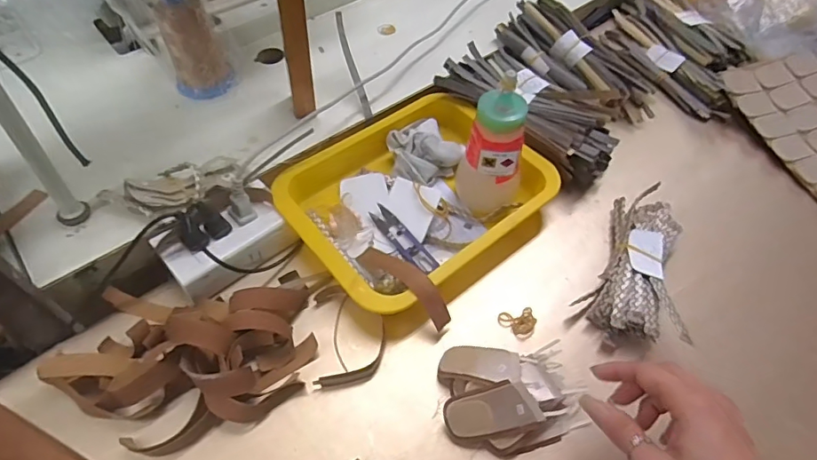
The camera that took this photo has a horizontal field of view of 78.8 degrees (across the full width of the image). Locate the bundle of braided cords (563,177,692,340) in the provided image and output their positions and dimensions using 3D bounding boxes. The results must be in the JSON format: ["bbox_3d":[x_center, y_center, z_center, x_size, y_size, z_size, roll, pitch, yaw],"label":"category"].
[{"bbox_3d":[0.219,0.028,0.488,0.082,0.046,0.178,17,55,9],"label":"bundle of braided cords"}]

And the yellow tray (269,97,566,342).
[{"bbox_3d":[0.010,-0.034,0.523,0.255,0.047,0.208,-37,64,-25],"label":"yellow tray"}]

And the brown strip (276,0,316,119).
[{"bbox_3d":[-0.112,-0.184,0.499,0.026,0.190,0.009,-12,56,-12],"label":"brown strip"}]

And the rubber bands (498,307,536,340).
[{"bbox_3d":[0.103,0.087,0.464,0.033,0.008,0.028,-7,55,-8],"label":"rubber bands"}]

